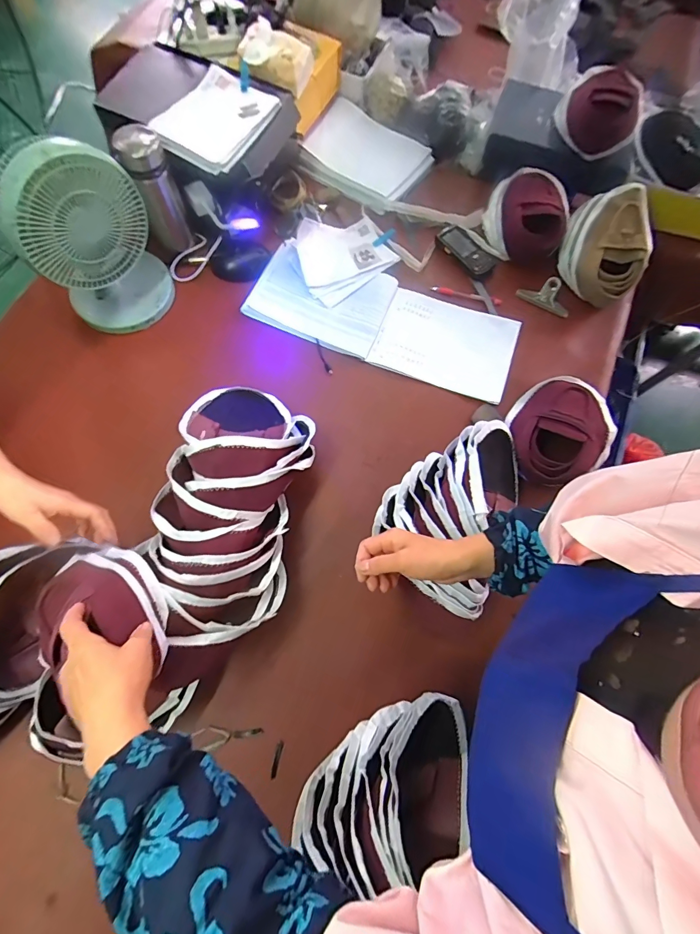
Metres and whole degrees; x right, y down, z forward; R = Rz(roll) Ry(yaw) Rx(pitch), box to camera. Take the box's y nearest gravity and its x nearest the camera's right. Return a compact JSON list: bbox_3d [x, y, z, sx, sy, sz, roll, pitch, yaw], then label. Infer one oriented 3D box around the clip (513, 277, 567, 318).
[{"bbox_3d":[0.444,-0.390,0.879,0.118,0.035,0.059,28,73,8],"label":"clip"}]

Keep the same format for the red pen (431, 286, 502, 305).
[{"bbox_3d":[0.264,-0.390,0.886,0.161,0.013,0.014,11,72,2],"label":"red pen"}]

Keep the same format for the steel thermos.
[{"bbox_3d":[-0.386,-0.556,0.790,0.078,0.214,0.082,-20,73,-8],"label":"steel thermos"}]

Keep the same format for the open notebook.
[{"bbox_3d":[0.071,-0.322,0.848,0.576,0.017,0.229,20,72,5],"label":"open notebook"}]

